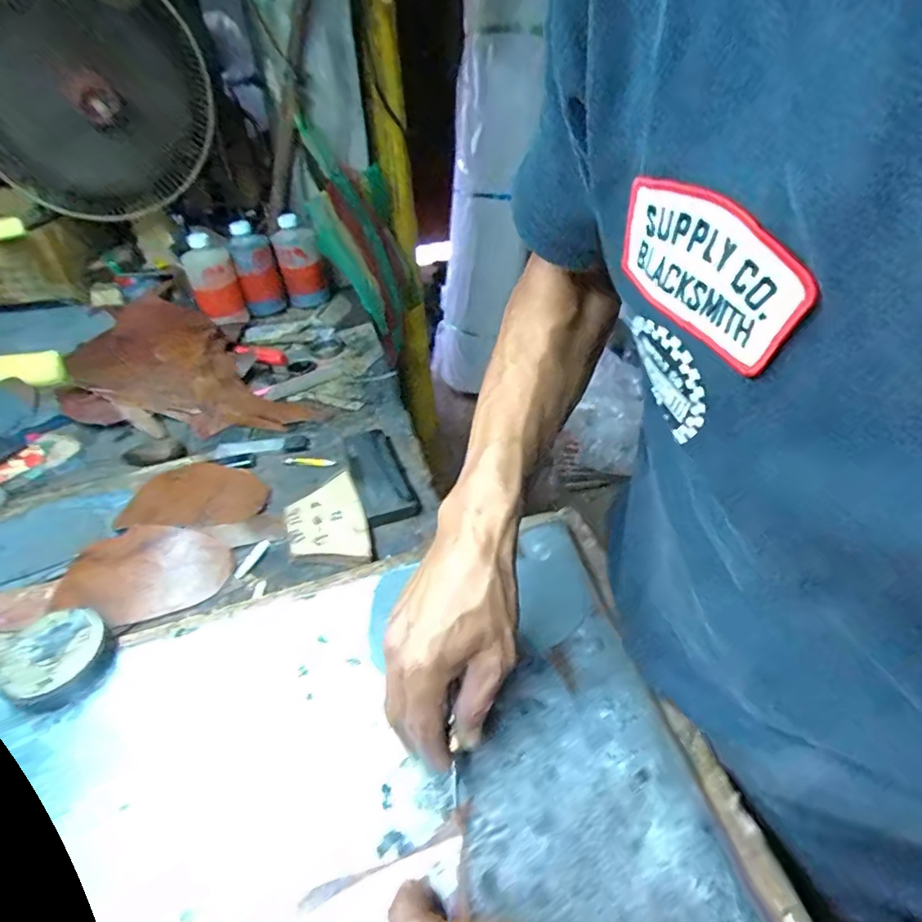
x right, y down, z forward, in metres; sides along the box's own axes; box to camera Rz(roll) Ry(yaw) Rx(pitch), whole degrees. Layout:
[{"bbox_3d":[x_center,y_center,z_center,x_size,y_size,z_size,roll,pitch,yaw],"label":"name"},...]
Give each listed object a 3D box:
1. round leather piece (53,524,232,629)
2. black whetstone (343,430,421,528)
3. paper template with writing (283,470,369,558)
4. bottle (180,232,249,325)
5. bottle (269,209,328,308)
[{"bbox_3d":[-0.307,0.104,0.527,0.159,0.018,0.101,6,41,11],"label":"round leather piece"},{"bbox_3d":[-0.093,0.008,0.614,0.056,0.014,0.163,-15,42,-13],"label":"black whetstone"},{"bbox_3d":[-0.135,0.059,0.556,0.074,0.005,0.117,-21,43,-12],"label":"paper template with writing"},{"bbox_3d":[-0.410,-0.299,0.922,0.073,0.136,0.059,-20,40,-16],"label":"bottle"},{"bbox_3d":[-0.287,-0.360,1.002,0.074,0.152,0.064,-5,40,-3],"label":"bottle"}]

